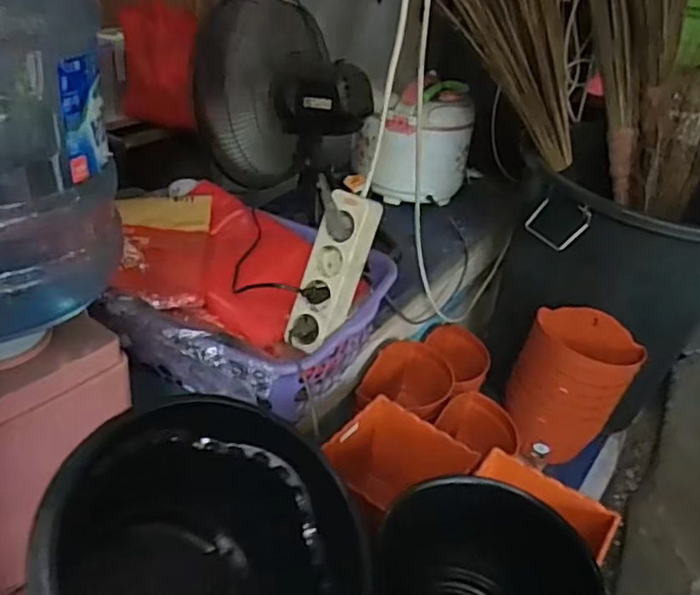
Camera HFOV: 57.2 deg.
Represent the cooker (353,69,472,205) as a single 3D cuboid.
[{"bbox_3d":[0.142,-0.351,1.451,0.254,0.242,0.228,-19,39,-36],"label":"cooker"}]

